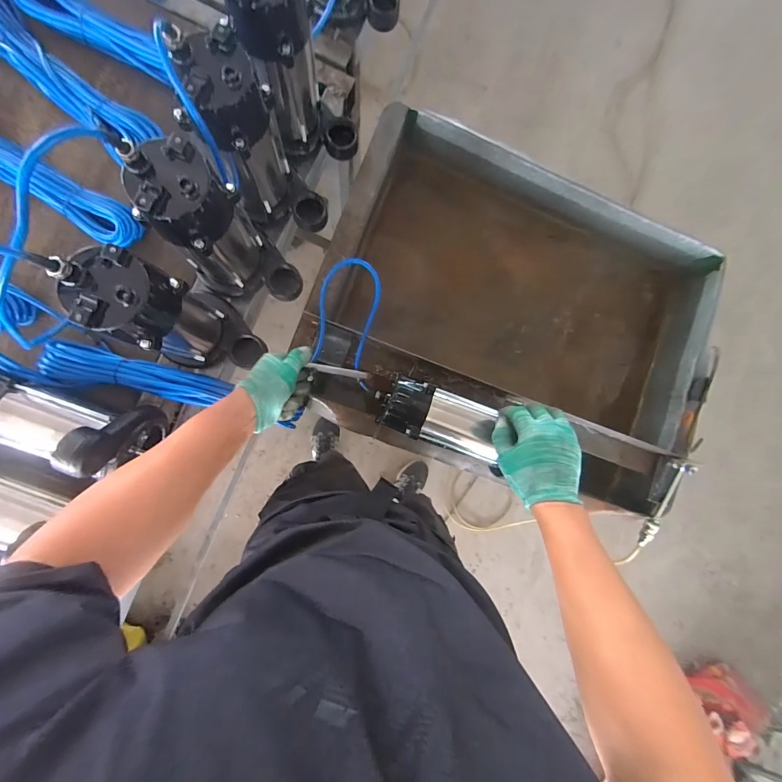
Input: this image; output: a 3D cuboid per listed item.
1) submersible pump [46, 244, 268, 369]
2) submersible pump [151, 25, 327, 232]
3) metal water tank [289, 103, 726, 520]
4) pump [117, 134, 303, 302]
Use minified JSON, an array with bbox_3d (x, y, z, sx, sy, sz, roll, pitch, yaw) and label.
[{"bbox_3d":[-0.267,-0.090,0.456,0.143,0.230,0.111,17,86,-6],"label":"submersible pump"},{"bbox_3d":[-0.173,-0.314,0.469,0.129,0.242,0.121,-27,91,-7],"label":"submersible pump"},{"bbox_3d":[0.240,-0.130,0.733,0.740,0.277,0.589,22,86,-6],"label":"metal water tank"},{"bbox_3d":[-0.217,-0.192,0.465,0.116,0.227,0.133,-43,93,-6],"label":"pump"}]

